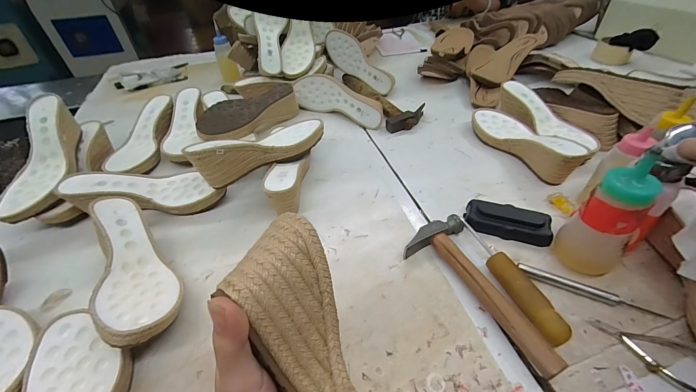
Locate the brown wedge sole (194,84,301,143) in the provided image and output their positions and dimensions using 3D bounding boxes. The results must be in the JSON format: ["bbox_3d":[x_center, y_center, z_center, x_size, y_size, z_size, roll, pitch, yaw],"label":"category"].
[{"bbox_3d":[-0.198,-0.168,0.615,0.081,0.065,0.210,26,52,28],"label":"brown wedge sole"}]

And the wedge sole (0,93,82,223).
[{"bbox_3d":[-0.489,-0.062,0.488,0.086,0.059,0.229,-9,65,-4],"label":"wedge sole"}]

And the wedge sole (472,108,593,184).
[{"bbox_3d":[0.313,-0.110,0.532,0.082,0.060,0.226,-17,45,-13],"label":"wedge sole"}]

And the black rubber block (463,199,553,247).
[{"bbox_3d":[0.222,0.036,0.418,0.108,0.023,0.054,11,46,16],"label":"black rubber block"}]

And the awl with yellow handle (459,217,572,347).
[{"bbox_3d":[0.188,0.092,0.355,0.024,0.024,0.162,-17,45,-12],"label":"awl with yellow handle"}]

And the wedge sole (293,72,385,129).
[{"bbox_3d":[-0.017,-0.214,0.661,0.212,0.072,0.056,19,49,23],"label":"wedge sole"}]

